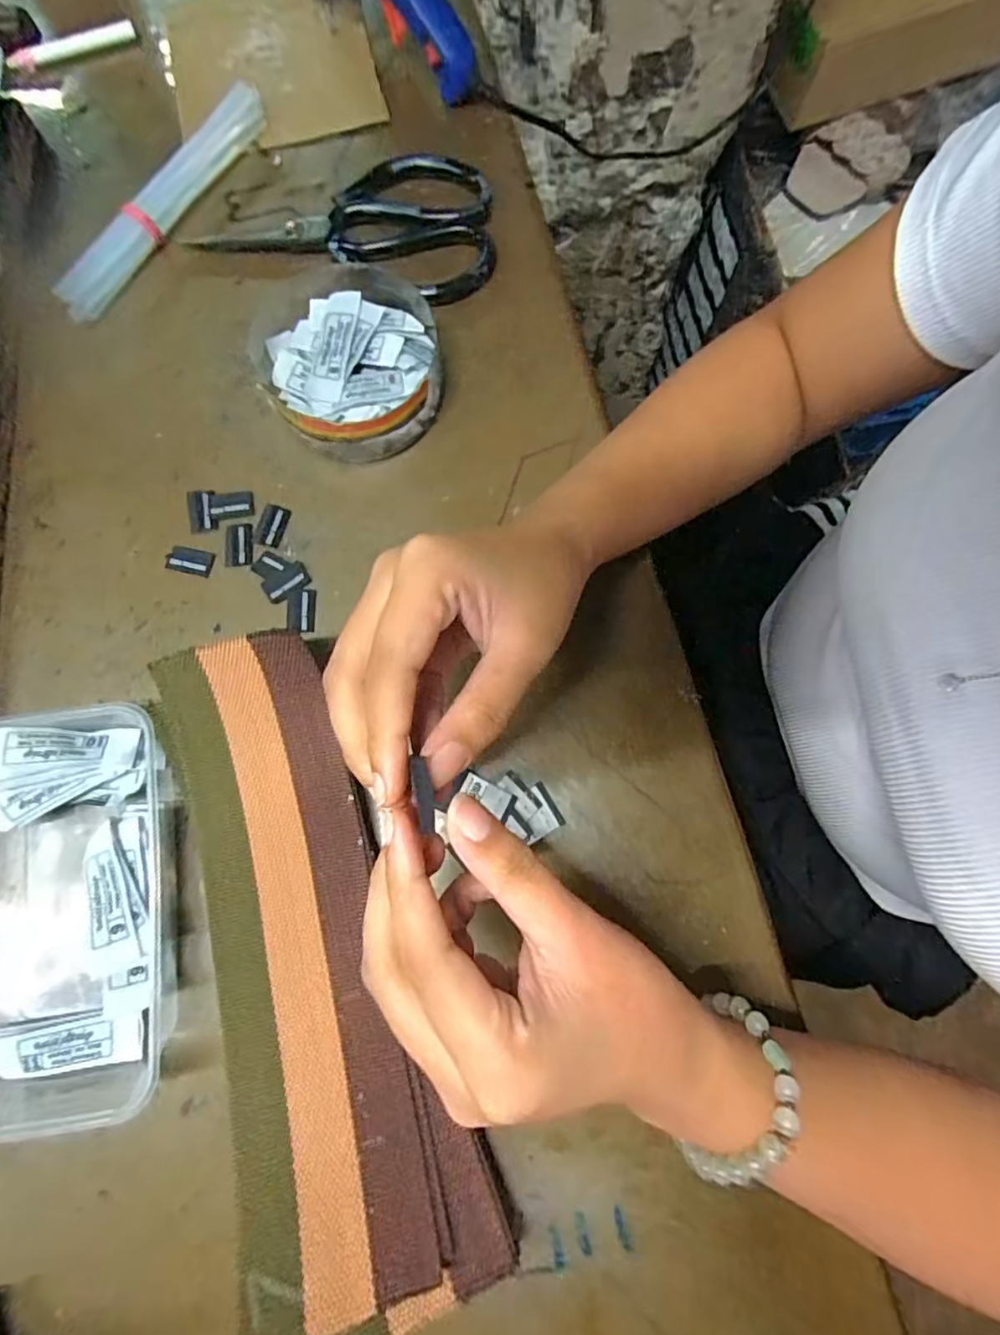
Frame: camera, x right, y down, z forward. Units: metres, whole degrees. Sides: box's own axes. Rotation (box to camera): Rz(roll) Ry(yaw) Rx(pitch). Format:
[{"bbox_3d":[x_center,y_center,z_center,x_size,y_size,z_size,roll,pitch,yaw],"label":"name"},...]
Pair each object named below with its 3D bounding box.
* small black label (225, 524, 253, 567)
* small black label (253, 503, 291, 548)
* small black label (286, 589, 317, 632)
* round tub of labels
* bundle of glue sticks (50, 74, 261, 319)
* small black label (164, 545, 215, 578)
[{"bbox_3d":[-0.145,-0.068,0.320,0.015,0.004,0.024,-1,79,0],"label":"small black label"},{"bbox_3d":[-0.128,-0.079,0.323,0.016,0.004,0.024,19,86,-4],"label":"small black label"},{"bbox_3d":[-0.108,-0.031,0.312,0.014,0.005,0.024,0,79,0],"label":"small black label"},{"bbox_3d":[-0.086,-0.172,0.323,0.103,0.032,0.109,0,79,0],"label":"round tub of labels"},{"bbox_3d":[-0.203,-0.286,0.354,0.022,0.021,0.180,35,81,7],"label":"bundle of glue sticks"},{"bbox_3d":[-0.172,-0.059,0.318,0.025,0.004,0.014,10,79,2],"label":"small black label"}]

